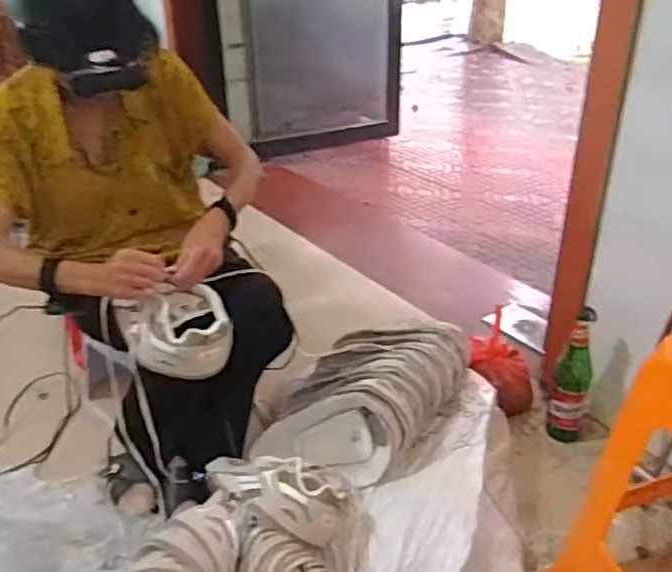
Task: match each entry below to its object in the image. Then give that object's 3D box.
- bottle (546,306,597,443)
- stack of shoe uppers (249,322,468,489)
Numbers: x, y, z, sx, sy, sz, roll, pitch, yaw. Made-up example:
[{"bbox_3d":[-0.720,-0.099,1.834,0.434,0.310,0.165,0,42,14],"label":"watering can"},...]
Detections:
[{"bbox_3d":[0.465,0.193,1.286,0.071,0.311,0.082,12,32,21],"label":"bottle"},{"bbox_3d":[0.059,0.193,1.220,0.244,0.143,0.406,19,35,31],"label":"stack of shoe uppers"}]

